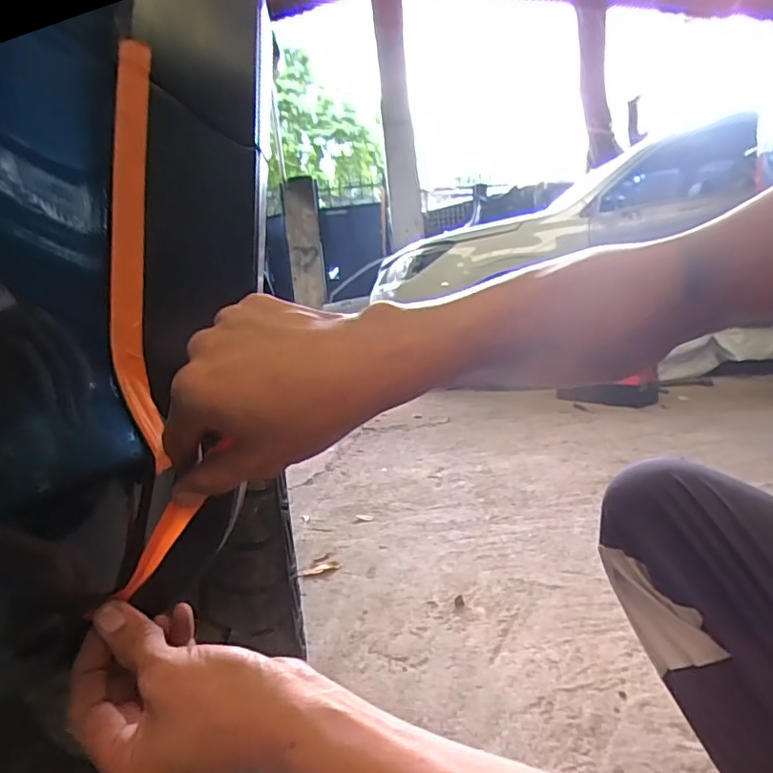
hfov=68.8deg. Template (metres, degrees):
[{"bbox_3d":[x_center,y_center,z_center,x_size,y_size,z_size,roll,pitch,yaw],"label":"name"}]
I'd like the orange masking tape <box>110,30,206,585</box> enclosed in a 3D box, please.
[{"bbox_3d":[-0.142,-0.047,0.327,0.025,0.318,0.032,-8,-4,43],"label":"orange masking tape"}]

